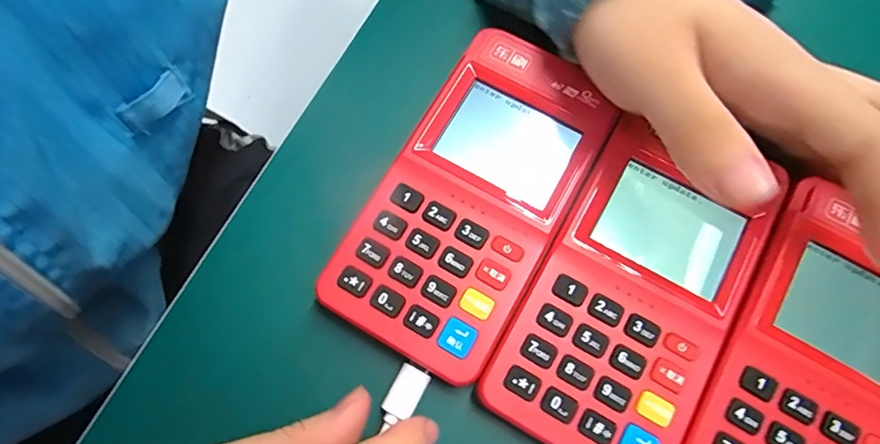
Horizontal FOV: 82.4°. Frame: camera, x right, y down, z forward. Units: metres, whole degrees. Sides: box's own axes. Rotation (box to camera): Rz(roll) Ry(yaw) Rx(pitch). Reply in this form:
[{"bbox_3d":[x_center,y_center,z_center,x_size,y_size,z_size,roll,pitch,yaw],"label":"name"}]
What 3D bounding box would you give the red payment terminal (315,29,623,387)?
[{"bbox_3d":[0.013,-0.009,0.202,0.068,0.026,0.130,30,74,8],"label":"red payment terminal"}]

